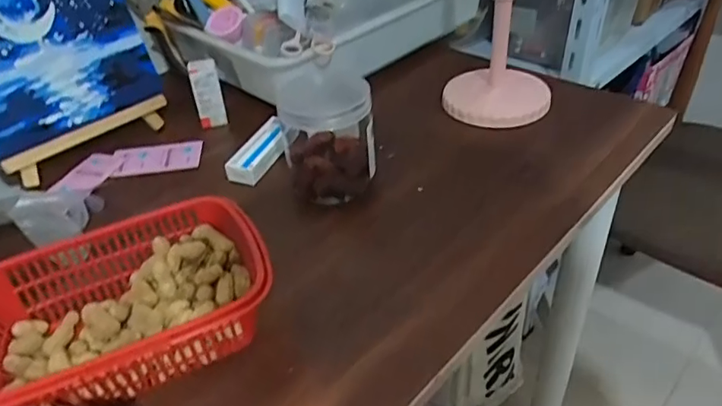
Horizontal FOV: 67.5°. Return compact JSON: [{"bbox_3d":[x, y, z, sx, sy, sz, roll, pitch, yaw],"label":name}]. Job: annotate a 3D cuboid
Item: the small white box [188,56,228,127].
[{"bbox_3d":[-0.175,-0.125,0.616,0.030,0.077,0.024,-11,38,-8],"label":"small white box"}]

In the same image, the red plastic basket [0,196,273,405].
[{"bbox_3d":[-0.165,0.073,0.382,0.196,0.055,0.132,-18,39,-17],"label":"red plastic basket"}]

